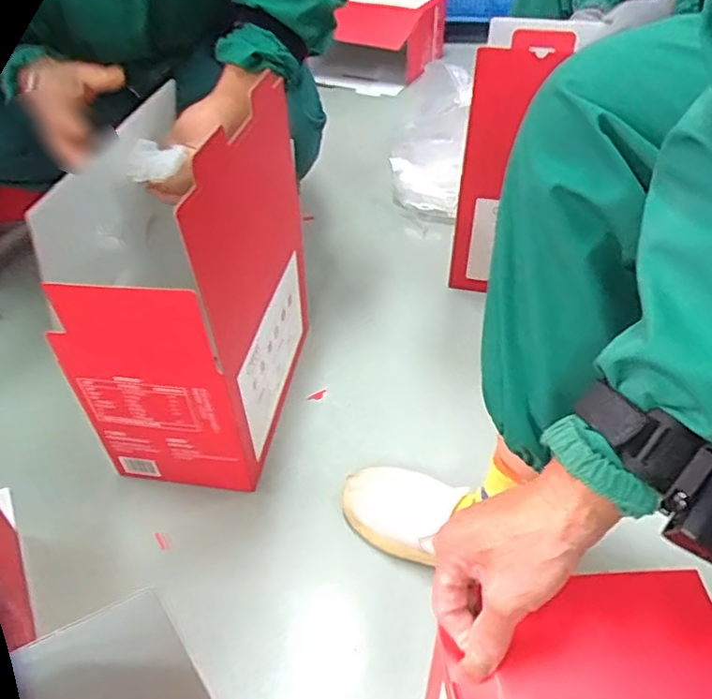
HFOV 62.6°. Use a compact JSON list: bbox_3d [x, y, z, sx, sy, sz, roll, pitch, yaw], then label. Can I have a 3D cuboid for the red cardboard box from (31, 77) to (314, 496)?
[{"bbox_3d":[-0.179,-0.056,0.666,0.177,0.363,0.279,4,43,6],"label":"red cardboard box"}]

